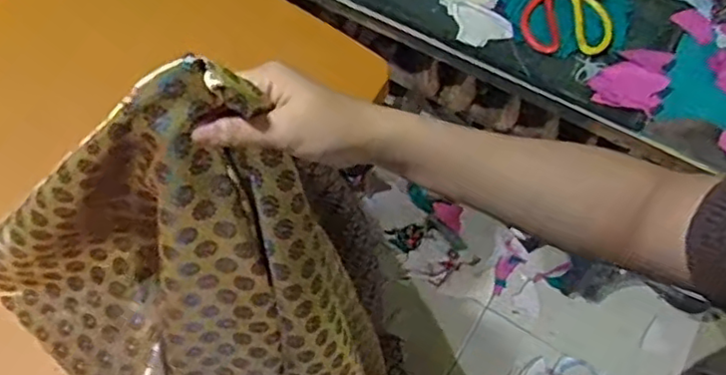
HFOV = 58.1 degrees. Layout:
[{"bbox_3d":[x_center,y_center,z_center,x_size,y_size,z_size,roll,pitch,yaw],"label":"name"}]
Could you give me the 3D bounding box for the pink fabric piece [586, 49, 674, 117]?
[{"bbox_3d":[0.365,-0.154,0.890,0.094,0.011,0.110,20,64,8],"label":"pink fabric piece"}]

